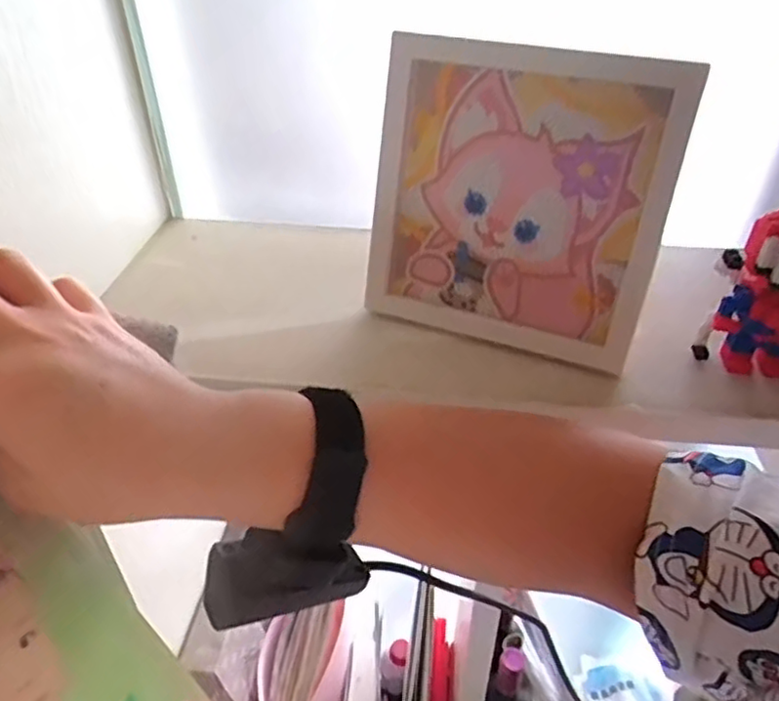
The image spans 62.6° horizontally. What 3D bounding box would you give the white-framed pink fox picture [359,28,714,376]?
[{"bbox_3d":[0.074,-0.089,0.392,0.175,0.172,0.024,16,27,19],"label":"white-framed pink fox picture"}]

